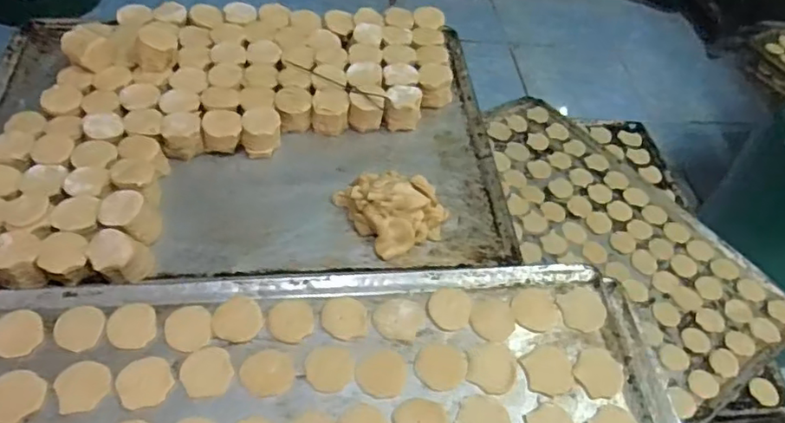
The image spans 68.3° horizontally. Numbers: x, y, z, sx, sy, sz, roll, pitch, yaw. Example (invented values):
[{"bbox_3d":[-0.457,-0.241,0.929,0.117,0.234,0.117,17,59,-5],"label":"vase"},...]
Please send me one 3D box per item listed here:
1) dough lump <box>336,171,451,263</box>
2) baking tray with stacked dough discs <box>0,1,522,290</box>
[{"bbox_3d":[0.003,-0.005,0.468,0.069,0.030,0.070,-22,56,-22],"label":"dough lump"},{"bbox_3d":[-0.142,-0.074,0.506,0.461,0.051,0.316,-1,51,-7],"label":"baking tray with stacked dough discs"}]

